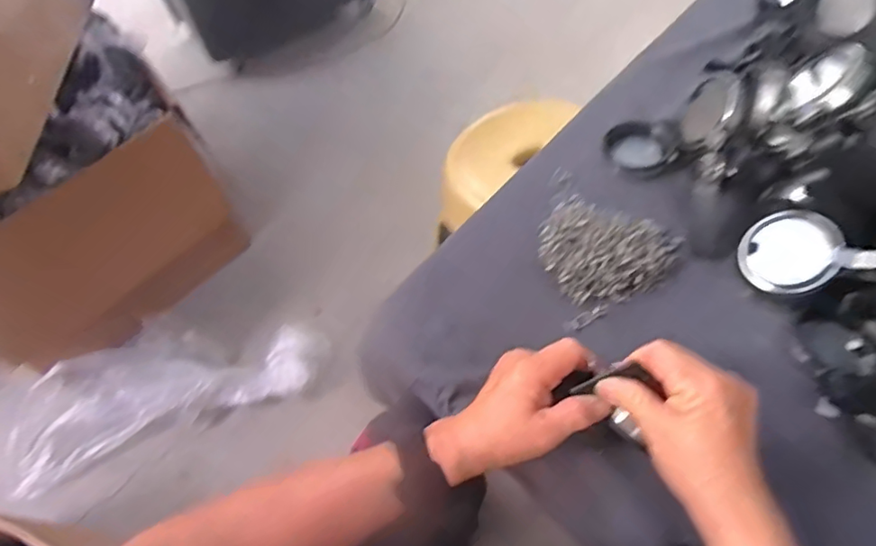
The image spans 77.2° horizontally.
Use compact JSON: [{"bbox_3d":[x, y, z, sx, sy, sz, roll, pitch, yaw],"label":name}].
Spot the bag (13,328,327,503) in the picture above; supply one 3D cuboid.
[{"bbox_3d":[-0.468,0.196,0.935,0.543,0.098,0.155,-20,57,-8],"label":"bag"}]

